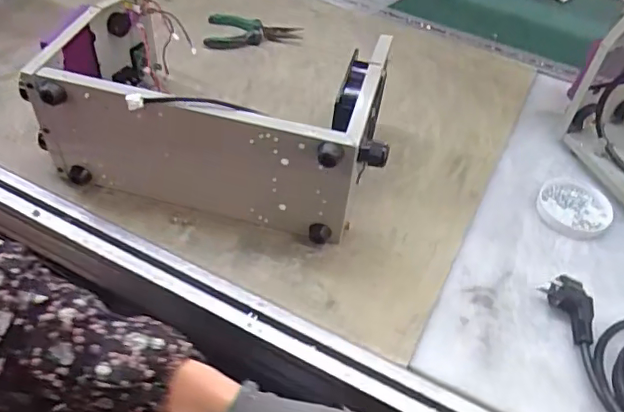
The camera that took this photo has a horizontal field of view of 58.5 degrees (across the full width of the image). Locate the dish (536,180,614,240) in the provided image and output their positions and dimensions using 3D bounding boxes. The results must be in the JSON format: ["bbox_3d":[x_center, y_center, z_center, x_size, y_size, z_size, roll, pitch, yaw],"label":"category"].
[{"bbox_3d":[0.332,0.001,0.702,0.084,0.010,0.104,35,54,24],"label":"dish"}]

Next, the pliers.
[{"bbox_3d":[-0.093,-0.269,0.887,0.147,0.030,0.083,4,48,-1],"label":"pliers"}]

